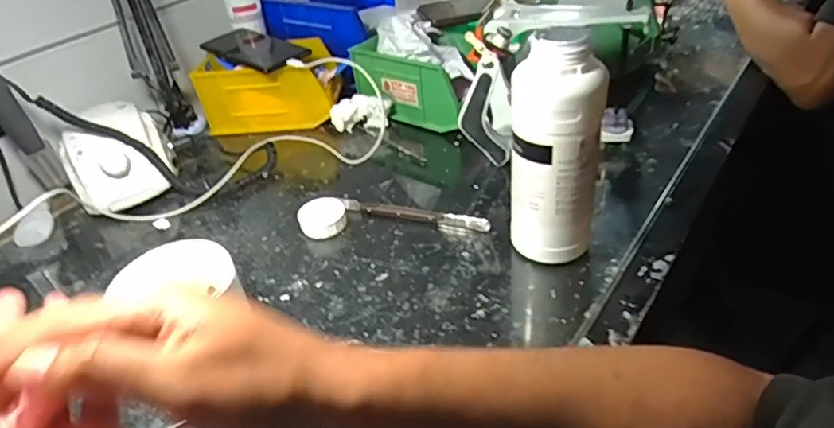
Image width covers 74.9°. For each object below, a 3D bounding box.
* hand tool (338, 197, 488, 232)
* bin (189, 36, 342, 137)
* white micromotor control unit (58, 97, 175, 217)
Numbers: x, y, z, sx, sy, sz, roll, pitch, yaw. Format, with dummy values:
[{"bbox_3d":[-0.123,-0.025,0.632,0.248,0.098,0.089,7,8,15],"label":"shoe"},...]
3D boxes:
[{"bbox_3d":[-0.004,0.000,0.540,0.155,0.014,0.012,9,40,20],"label":"hand tool"},{"bbox_3d":[-0.193,-0.169,0.727,0.167,0.084,0.096,-2,37,6],"label":"bin"},{"bbox_3d":[-0.339,-0.065,0.623,0.105,0.083,0.137,-24,40,-21],"label":"white micromotor control unit"}]

